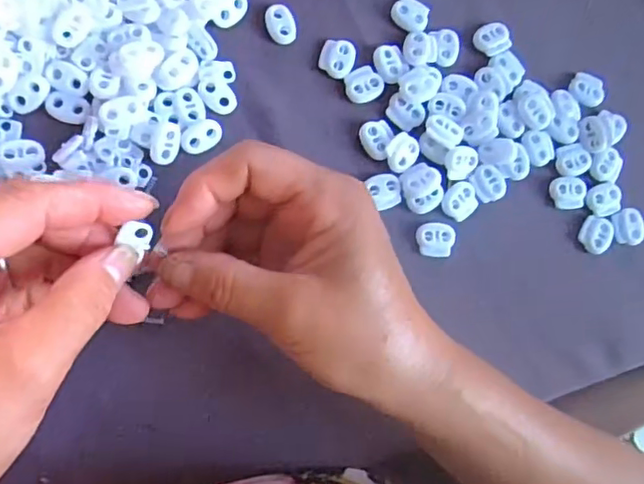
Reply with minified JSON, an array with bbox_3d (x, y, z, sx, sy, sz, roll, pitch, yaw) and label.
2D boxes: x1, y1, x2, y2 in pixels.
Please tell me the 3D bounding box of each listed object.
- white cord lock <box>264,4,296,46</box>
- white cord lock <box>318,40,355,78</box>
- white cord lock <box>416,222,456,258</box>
[{"bbox_3d":[-0.023,-0.123,0.333,0.017,0.004,0.022,-13,86,-9],"label":"white cord lock"},{"bbox_3d":[0.009,-0.105,0.338,0.019,0.004,0.021,10,81,-7],"label":"white cord lock"},{"bbox_3d":[0.065,-0.002,0.333,0.022,0.004,0.019,4,82,-8],"label":"white cord lock"}]

